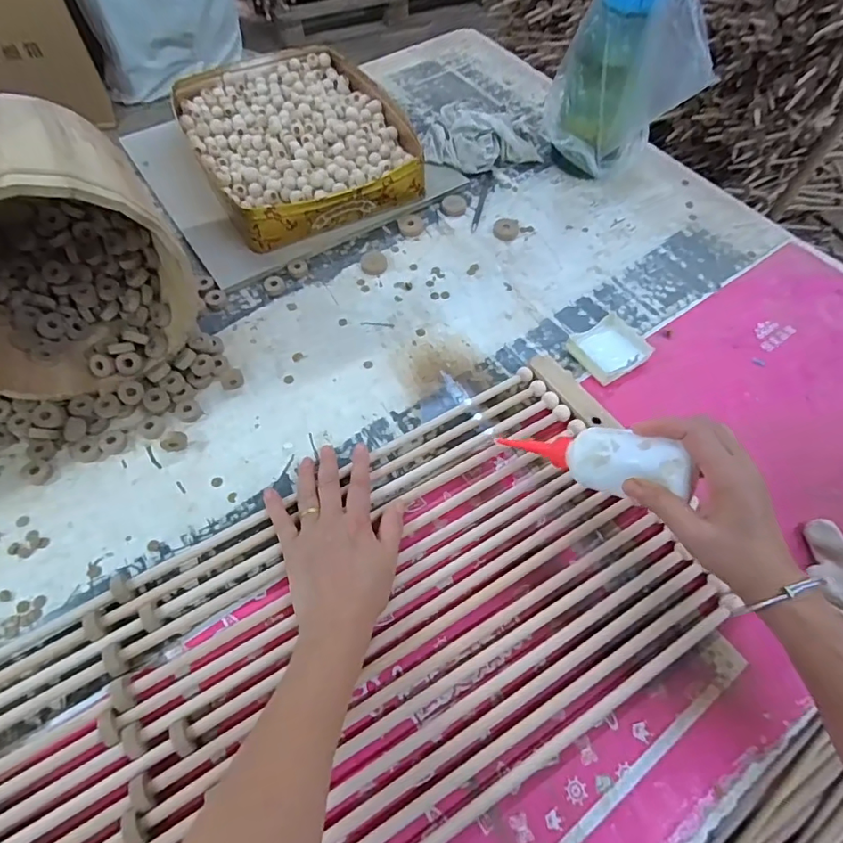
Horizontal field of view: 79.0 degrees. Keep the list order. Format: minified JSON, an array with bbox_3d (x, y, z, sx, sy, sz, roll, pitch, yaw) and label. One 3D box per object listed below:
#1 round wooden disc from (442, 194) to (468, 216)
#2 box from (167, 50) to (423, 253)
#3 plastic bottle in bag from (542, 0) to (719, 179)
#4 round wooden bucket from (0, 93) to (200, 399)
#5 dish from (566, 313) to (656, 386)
[{"bbox_3d":[0.048,-0.315,0.744,0.036,0.008,0.035,1,60,-2],"label":"round wooden disc"},{"bbox_3d":[-0.187,-0.424,0.767,0.288,0.064,0.376,-25,64,-15],"label":"box"},{"bbox_3d":[0.274,-0.445,0.666,0.099,0.286,0.196,-39,69,-21],"label":"plastic bottle in bag"},{"bbox_3d":[-0.376,-0.181,0.522,0.213,0.226,0.229,-21,63,-14],"label":"round wooden bucket"},{"bbox_3d":[0.225,-0.088,0.613,0.086,0.016,0.077,-28,65,-16],"label":"dish"}]

